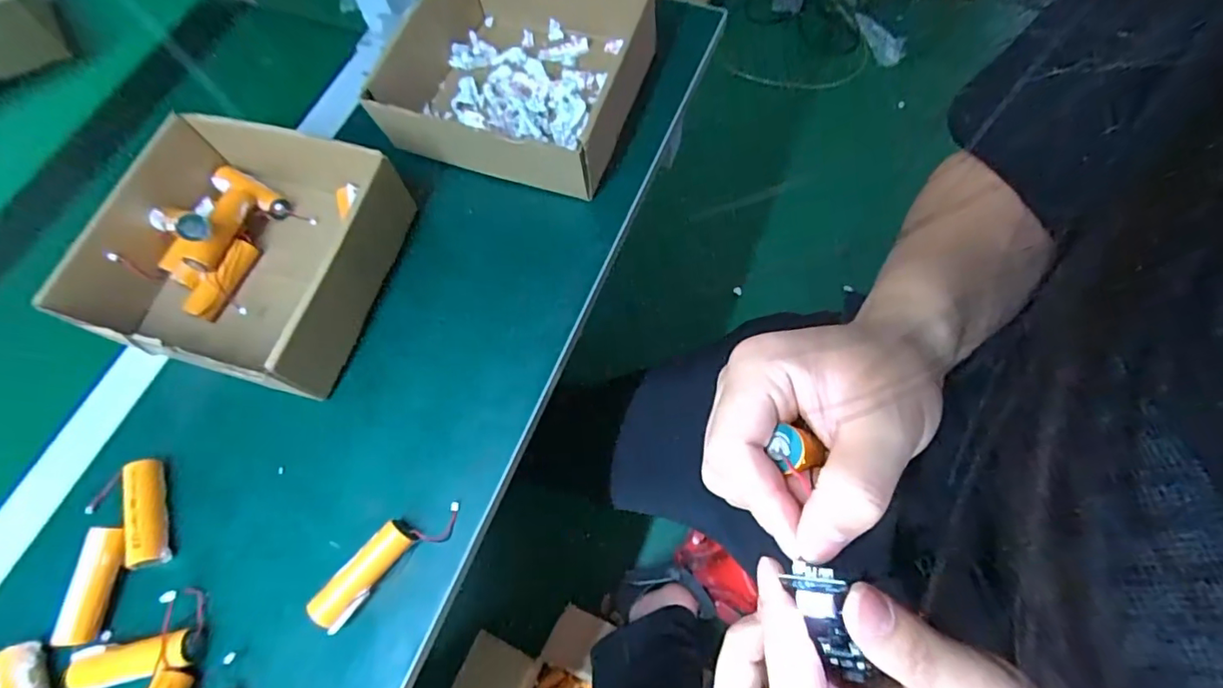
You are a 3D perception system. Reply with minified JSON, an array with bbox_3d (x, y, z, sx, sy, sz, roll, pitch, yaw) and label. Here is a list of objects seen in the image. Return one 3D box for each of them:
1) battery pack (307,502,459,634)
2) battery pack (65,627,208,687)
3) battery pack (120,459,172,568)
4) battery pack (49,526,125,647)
[{"bbox_3d":[-0.148,0.142,0.364,0.104,0.026,0.030,-41,71,-13],"label":"battery pack"},{"bbox_3d":[-0.301,0.200,0.347,0.072,0.019,0.024,-10,67,0],"label":"battery pack"},{"bbox_3d":[-0.324,0.117,0.382,0.022,0.021,0.073,-17,68,-3],"label":"battery pack"},{"bbox_3d":[-0.342,0.160,0.364,0.019,0.023,0.070,1,68,4],"label":"battery pack"}]

